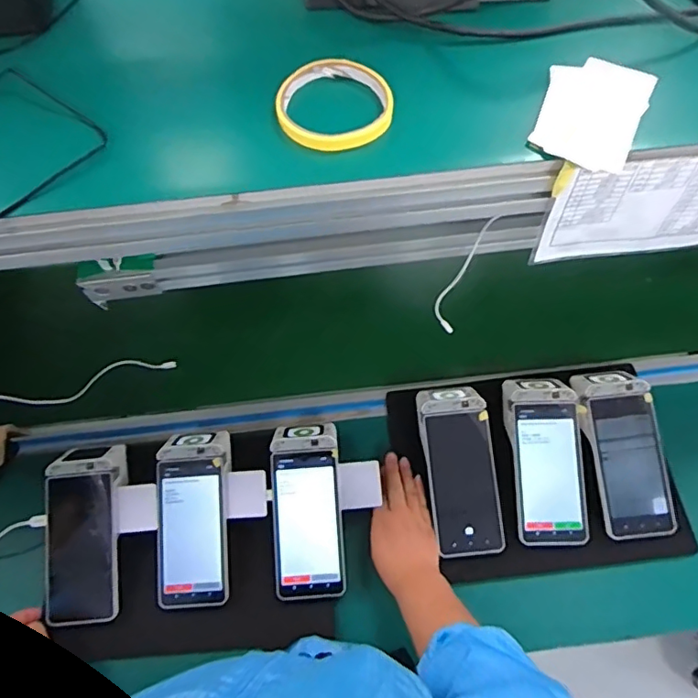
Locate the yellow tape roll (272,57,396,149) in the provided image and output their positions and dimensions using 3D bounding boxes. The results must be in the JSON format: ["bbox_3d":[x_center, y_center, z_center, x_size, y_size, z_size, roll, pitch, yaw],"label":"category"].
[{"bbox_3d":[-0.013,-0.187,0.406,0.084,0.015,0.085,-1,65,2],"label":"yellow tape roll"}]

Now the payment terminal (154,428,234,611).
[{"bbox_3d":[-0.190,0.201,0.651,0.085,0.054,0.206,-3,65,1],"label":"payment terminal"}]

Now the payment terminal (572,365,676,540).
[{"bbox_3d":[0.343,0.128,0.670,0.089,0.041,0.204,-9,80,-2],"label":"payment terminal"}]

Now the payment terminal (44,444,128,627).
[{"bbox_3d":[-0.323,0.226,0.654,0.089,0.048,0.209,-2,79,1],"label":"payment terminal"}]

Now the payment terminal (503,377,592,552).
[{"bbox_3d":[0.246,0.138,0.673,0.088,0.047,0.206,-3,80,1],"label":"payment terminal"}]

